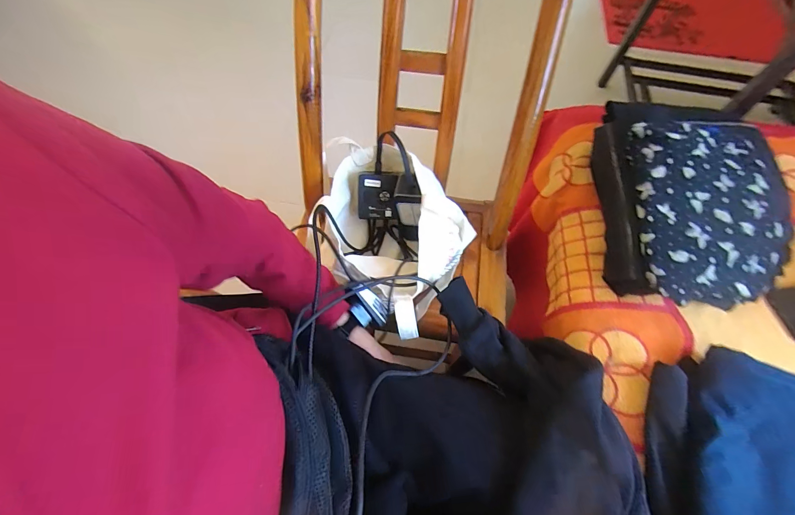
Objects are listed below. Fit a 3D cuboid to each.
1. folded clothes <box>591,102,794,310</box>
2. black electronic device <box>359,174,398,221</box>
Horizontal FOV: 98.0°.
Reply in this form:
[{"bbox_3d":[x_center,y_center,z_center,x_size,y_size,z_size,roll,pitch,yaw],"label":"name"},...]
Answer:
[{"bbox_3d":[0.416,-0.096,0.514,0.219,0.106,0.352,11,64,4],"label":"folded clothes"},{"bbox_3d":[-0.034,-0.103,0.597,0.065,0.077,0.014,-2,18,-9],"label":"black electronic device"}]

